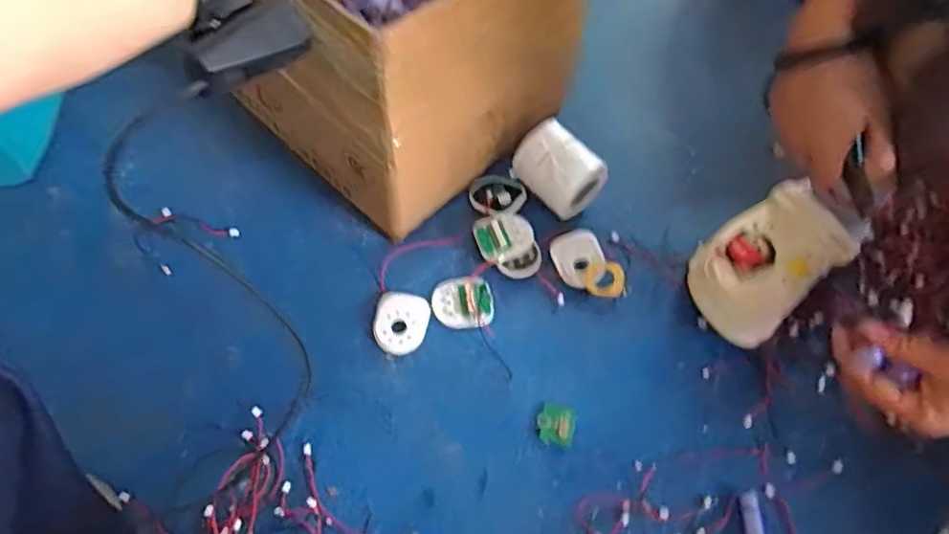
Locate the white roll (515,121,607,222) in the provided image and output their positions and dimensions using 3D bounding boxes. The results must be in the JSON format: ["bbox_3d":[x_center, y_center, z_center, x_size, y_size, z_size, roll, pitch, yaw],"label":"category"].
[{"bbox_3d":[0.088,-0.101,0.641,0.091,0.065,0.055,37,66,16],"label":"white roll"}]

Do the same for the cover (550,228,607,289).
[{"bbox_3d":[0.107,-0.011,0.631,0.049,0.015,0.061,-15,64,-11],"label":"cover"}]

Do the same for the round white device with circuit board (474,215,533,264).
[{"bbox_3d":[0.032,-0.030,0.627,0.060,0.017,0.053,-13,63,-9],"label":"round white device with circuit board"}]

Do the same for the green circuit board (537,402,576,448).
[{"bbox_3d":[0.074,0.141,0.551,0.033,0.015,0.038,17,62,6],"label":"green circuit board"}]

